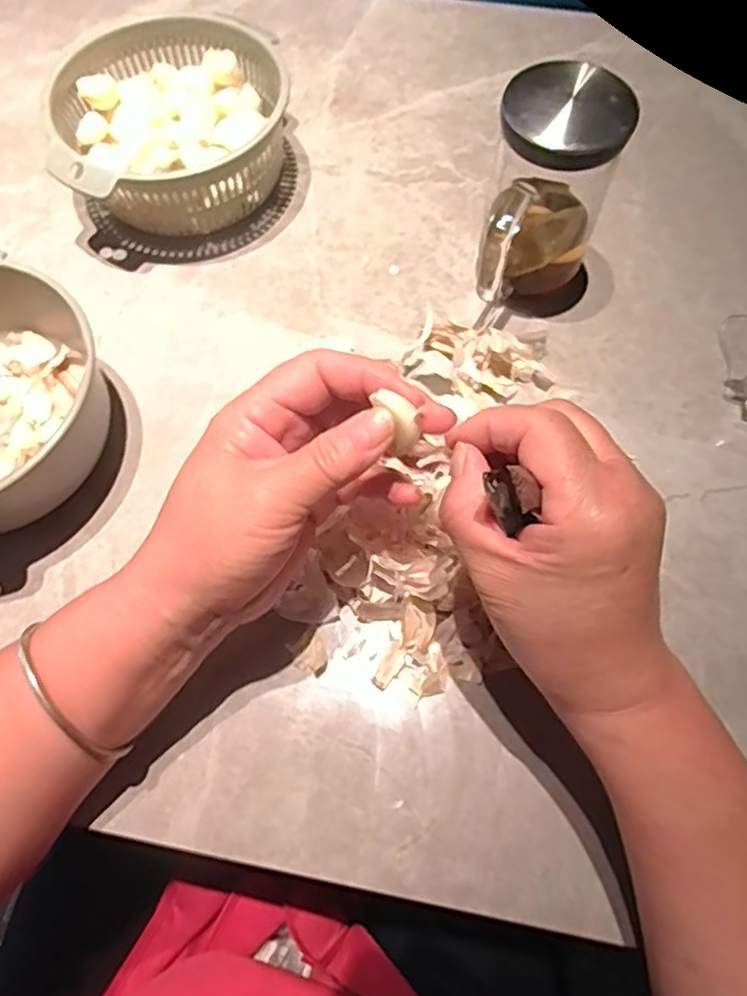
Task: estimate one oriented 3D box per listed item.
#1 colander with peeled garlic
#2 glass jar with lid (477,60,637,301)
[{"bbox_3d":[-0.141,-0.261,0.469,0.155,0.071,0.156,-13,66,-5],"label":"colander with peeled garlic"},{"bbox_3d":[0.105,-0.180,0.394,0.068,0.135,0.068,0,65,0],"label":"glass jar with lid"}]

